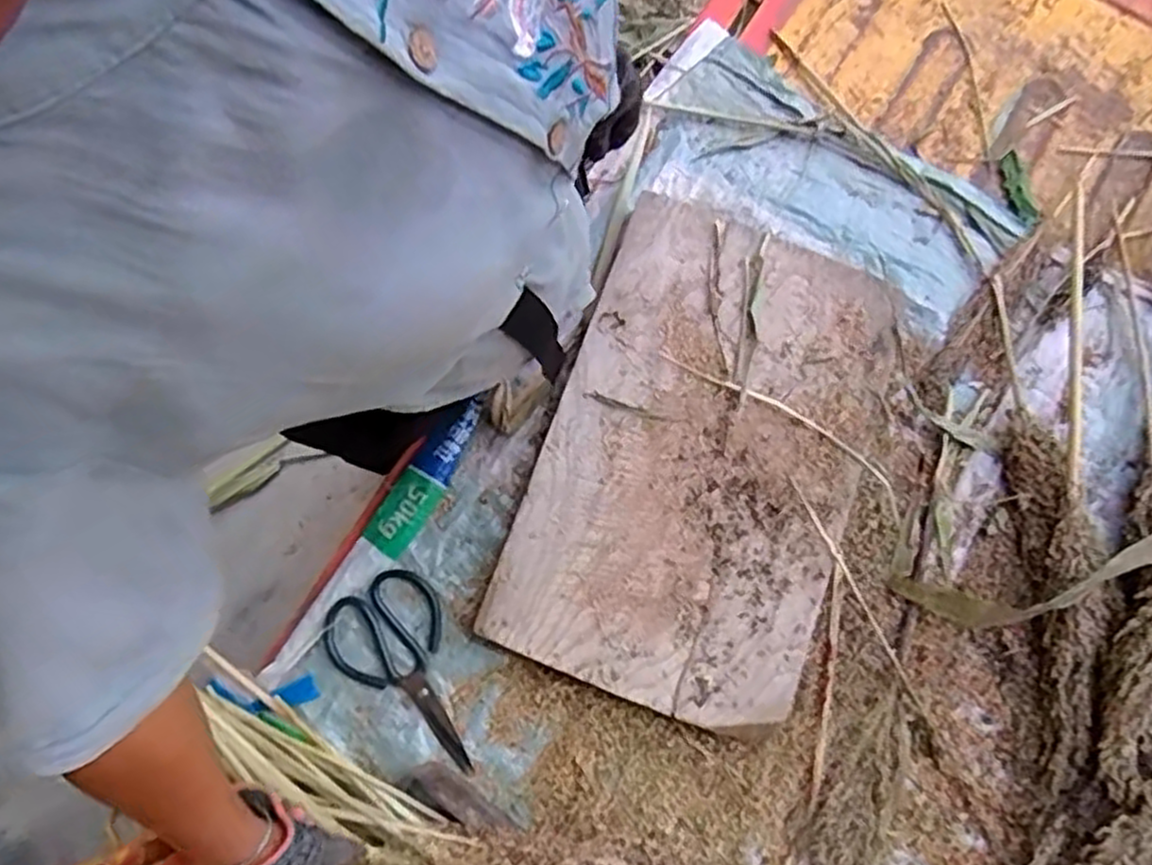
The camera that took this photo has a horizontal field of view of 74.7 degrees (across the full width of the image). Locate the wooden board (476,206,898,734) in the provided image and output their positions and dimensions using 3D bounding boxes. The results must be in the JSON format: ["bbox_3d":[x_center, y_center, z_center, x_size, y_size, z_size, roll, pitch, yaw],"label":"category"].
[{"bbox_3d":[0.130,0.016,0.747,0.309,0.024,0.484,19,78,3],"label":"wooden board"}]

